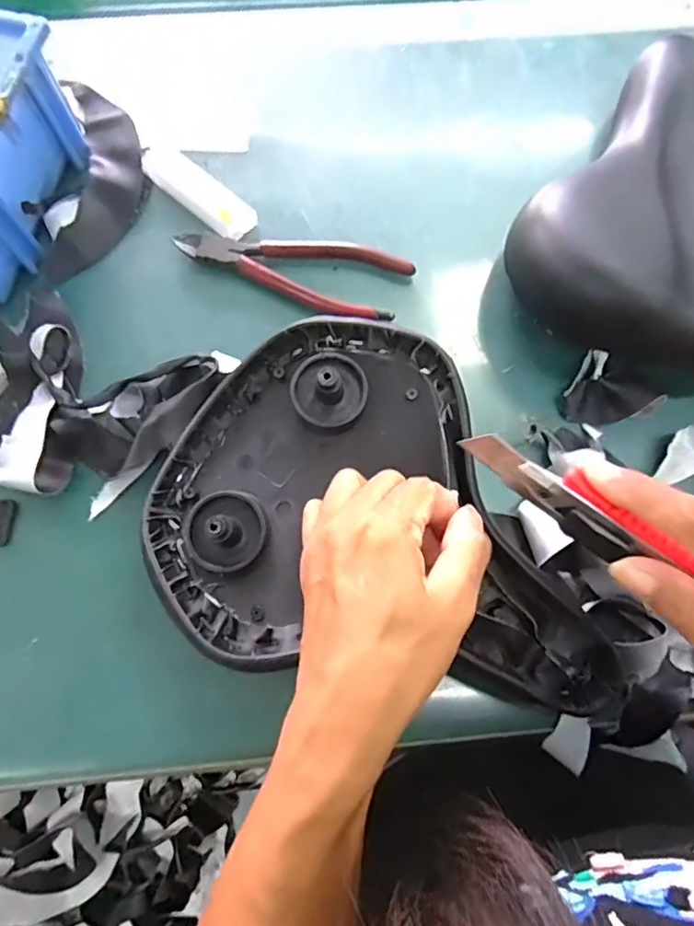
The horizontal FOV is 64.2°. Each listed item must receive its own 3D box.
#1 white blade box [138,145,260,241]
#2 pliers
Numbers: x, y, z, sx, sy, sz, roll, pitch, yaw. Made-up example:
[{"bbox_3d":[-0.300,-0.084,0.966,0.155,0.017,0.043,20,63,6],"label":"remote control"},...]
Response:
[{"bbox_3d":[-0.102,-0.187,0.381,0.090,0.013,0.026,40,77,10],"label":"white blade box"},{"bbox_3d":[-0.035,-0.137,0.372,0.149,0.011,0.056,24,75,6],"label":"pliers"}]

